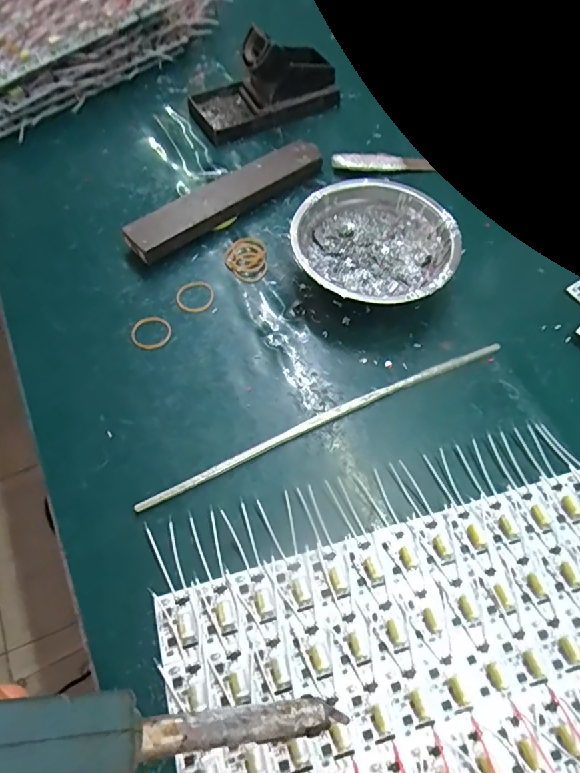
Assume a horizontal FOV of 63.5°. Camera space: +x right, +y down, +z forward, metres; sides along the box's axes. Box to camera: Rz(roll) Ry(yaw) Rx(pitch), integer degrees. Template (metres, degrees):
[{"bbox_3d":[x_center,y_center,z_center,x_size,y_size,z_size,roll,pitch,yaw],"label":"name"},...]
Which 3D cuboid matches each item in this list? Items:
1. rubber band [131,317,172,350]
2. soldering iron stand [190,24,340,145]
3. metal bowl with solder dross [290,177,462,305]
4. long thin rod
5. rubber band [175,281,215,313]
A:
[{"bbox_3d":[-0.107,-0.042,0.359,0.030,0.004,0.029,0,62,-1],"label":"rubber band"},{"bbox_3d":[-0.027,-0.317,0.475,0.150,0.061,0.076,-25,65,-13],"label":"soldering iron stand"},{"bbox_3d":[0.067,-0.107,0.378,0.124,0.040,0.123,0,62,-1],"label":"metal bowl with solder dross"},{"bbox_3d":[0.028,0.021,0.326,0.276,0.006,0.011,-23,65,-12],"label":"long thin rod"},{"bbox_3d":[-0.077,-0.072,0.379,0.030,0.004,0.031,0,62,-1],"label":"rubber band"}]

